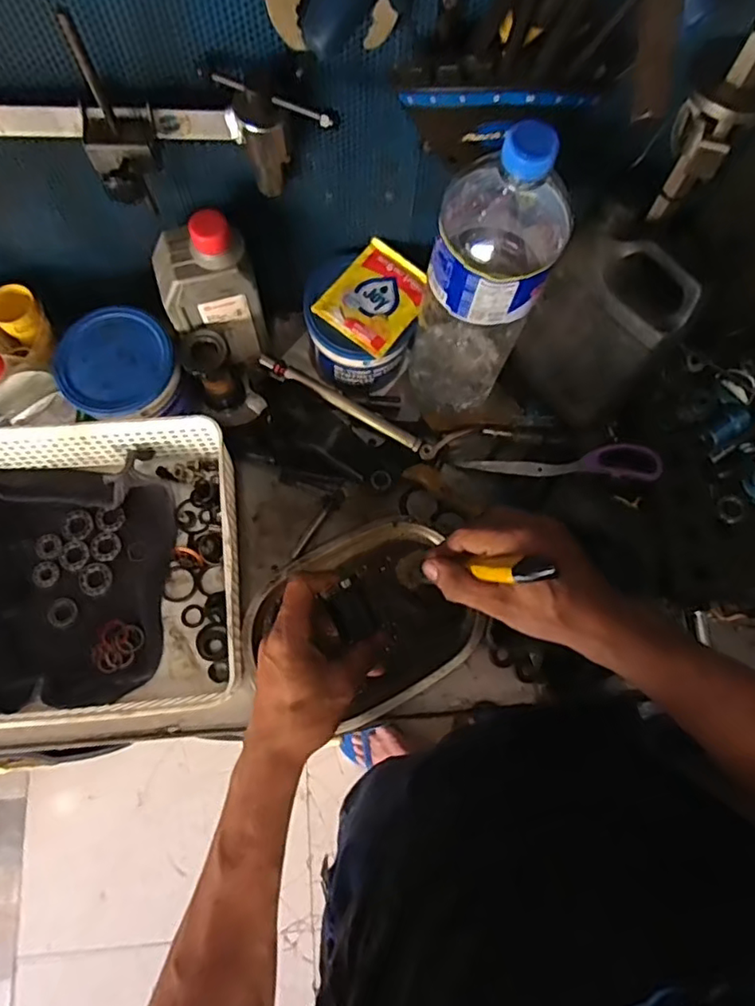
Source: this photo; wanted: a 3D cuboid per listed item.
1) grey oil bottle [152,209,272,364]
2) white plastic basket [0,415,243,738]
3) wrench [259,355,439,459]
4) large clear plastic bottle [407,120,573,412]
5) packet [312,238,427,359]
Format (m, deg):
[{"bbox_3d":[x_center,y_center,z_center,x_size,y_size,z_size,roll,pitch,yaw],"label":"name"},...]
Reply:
[{"bbox_3d":[-0.145,-0.184,0.525,0.078,0.156,0.048,-9,75,-5],"label":"grey oil bottle"},{"bbox_3d":[-0.287,0.064,0.515,0.328,0.079,0.262,-3,75,-3],"label":"white plastic basket"},{"bbox_3d":[-0.029,-0.098,0.592,0.193,0.024,0.020,28,75,5],"label":"wrench"},{"bbox_3d":[0.085,-0.171,0.480,0.087,0.293,0.091,20,75,3],"label":"large clear plastic bottle"},{"bbox_3d":[-0.001,-0.189,0.544,0.077,0.013,0.094,37,77,8],"label":"packet"}]

